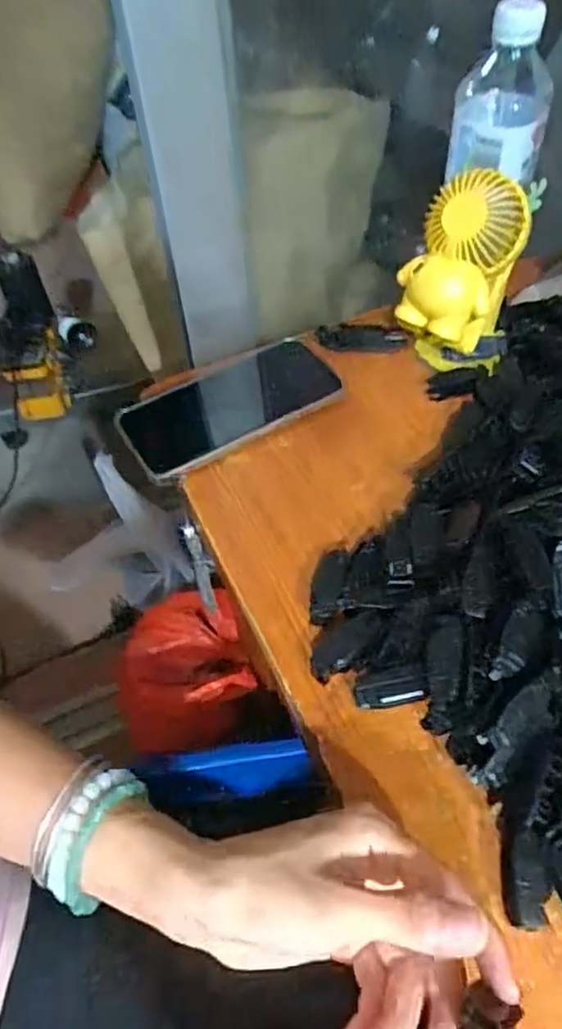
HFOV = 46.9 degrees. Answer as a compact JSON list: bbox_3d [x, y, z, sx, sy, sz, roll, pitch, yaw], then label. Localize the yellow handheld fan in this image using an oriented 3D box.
[{"bbox_3d":[0.128,-0.165,0.473,0.073,0.145,0.080,24,57,21],"label":"yellow handheld fan"}]

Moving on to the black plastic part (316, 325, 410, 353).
[{"bbox_3d":[0.069,-0.148,0.545,0.075,0.019,0.014,-2,52,2],"label":"black plastic part"}]

